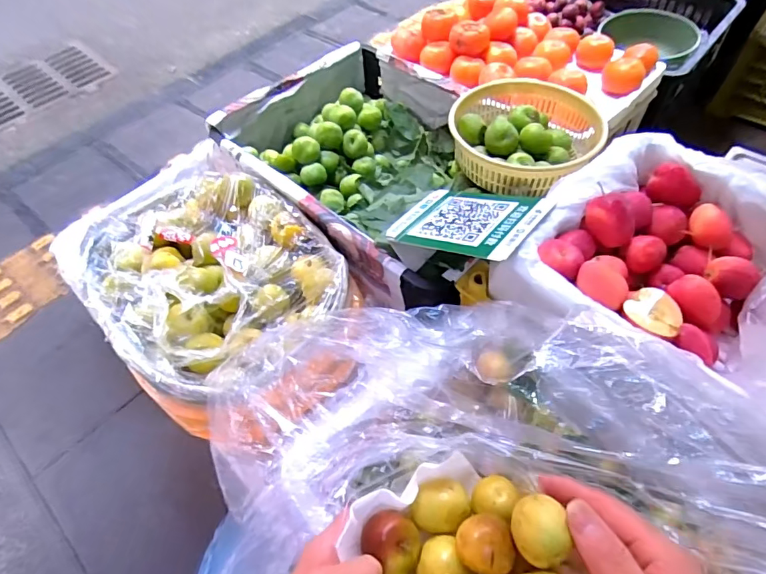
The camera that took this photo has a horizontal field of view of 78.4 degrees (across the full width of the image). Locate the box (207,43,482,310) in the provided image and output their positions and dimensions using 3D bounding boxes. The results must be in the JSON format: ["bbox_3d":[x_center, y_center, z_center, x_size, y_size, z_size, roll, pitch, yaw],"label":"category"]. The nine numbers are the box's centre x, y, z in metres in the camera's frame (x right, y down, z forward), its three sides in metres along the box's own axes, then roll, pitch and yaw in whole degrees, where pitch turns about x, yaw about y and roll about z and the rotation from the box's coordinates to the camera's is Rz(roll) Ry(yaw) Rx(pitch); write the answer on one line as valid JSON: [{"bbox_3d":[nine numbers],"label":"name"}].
[{"bbox_3d":[0.003,-0.187,0.736,0.337,0.120,0.486,-38,62,-21],"label":"box"}]

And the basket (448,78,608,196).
[{"bbox_3d":[0.188,-0.201,0.637,0.190,0.075,0.189,-1,56,2],"label":"basket"}]

